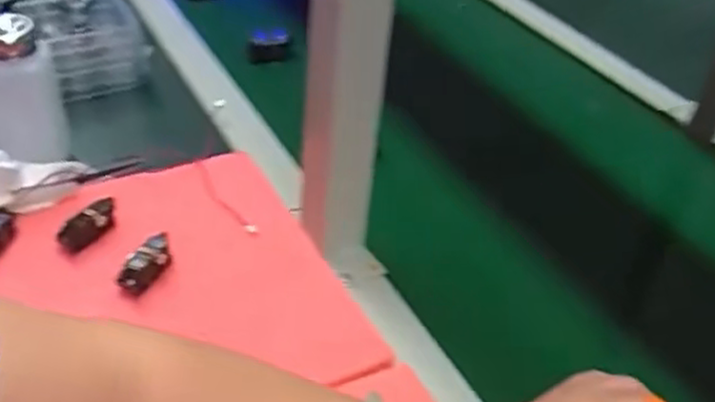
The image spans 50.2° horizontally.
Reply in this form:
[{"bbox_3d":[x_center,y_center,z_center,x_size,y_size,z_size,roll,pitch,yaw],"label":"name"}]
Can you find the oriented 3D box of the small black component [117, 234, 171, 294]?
[{"bbox_3d":[-0.147,0.046,0.539,0.023,0.019,0.048,18,39,17],"label":"small black component"}]

